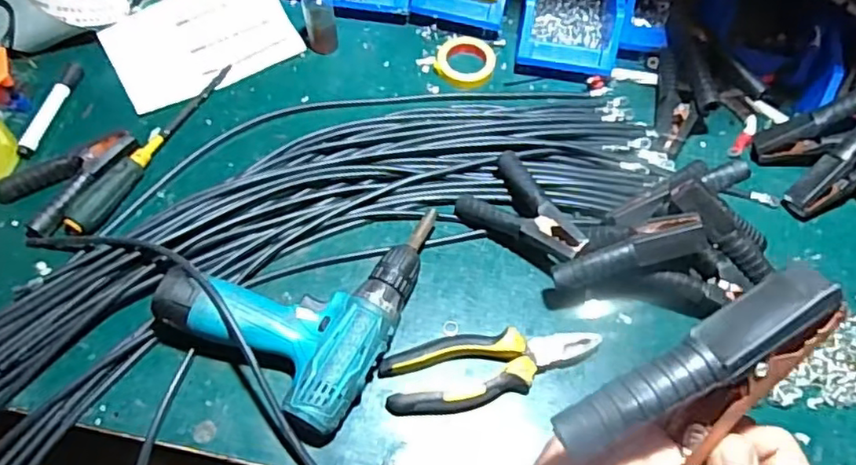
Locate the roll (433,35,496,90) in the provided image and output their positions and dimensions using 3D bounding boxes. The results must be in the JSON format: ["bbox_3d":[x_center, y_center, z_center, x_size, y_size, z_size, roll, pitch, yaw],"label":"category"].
[{"bbox_3d":[0.045,-0.208,0.747,0.072,0.010,0.077,1,60,-2],"label":"roll"}]

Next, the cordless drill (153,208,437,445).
[{"bbox_3d":[-0.110,0.040,0.571,0.190,0.084,0.236,25,62,12],"label":"cordless drill"}]

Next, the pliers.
[{"bbox_3d":[0.057,0.119,0.559,0.192,0.027,0.066,-9,61,-8],"label":"pliers"}]

